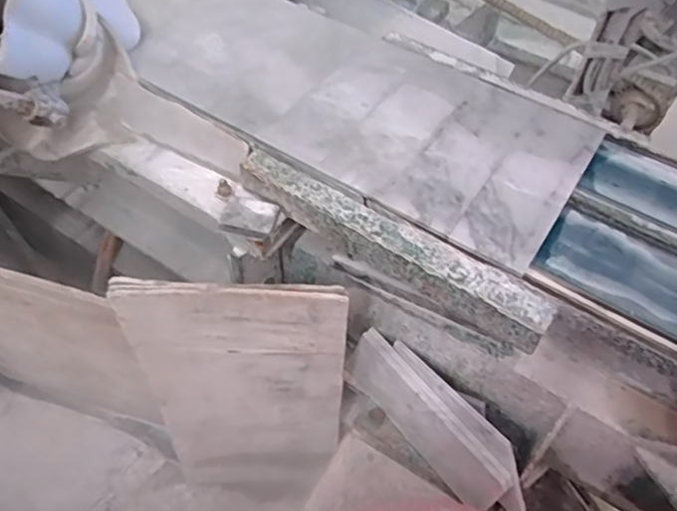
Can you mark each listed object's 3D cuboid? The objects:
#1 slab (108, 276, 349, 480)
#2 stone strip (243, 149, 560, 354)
[{"bbox_3d":[-0.150,0.234,0.965,0.305,0.595,0.029,1,51,-3],"label":"slab"},{"bbox_3d":[0.059,-0.015,0.755,0.442,0.058,0.055,30,59,19],"label":"stone strip"}]

